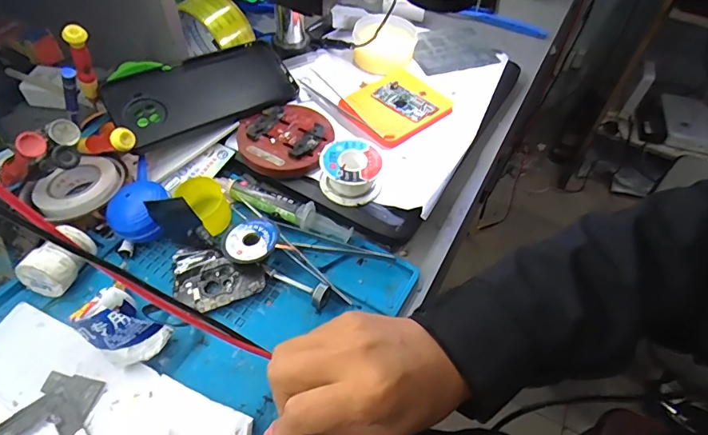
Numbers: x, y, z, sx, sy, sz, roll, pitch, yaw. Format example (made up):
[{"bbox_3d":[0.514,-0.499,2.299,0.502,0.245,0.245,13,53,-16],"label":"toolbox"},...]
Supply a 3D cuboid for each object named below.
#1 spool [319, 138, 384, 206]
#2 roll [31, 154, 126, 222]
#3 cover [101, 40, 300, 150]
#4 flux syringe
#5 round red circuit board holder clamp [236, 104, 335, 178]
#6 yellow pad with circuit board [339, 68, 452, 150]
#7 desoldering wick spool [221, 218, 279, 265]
[{"bbox_3d":[-0.003,-0.040,0.386,0.052,0.030,0.048,2,51,-3],"label":"spool"},{"bbox_3d":[-0.236,-0.021,0.386,0.070,0.021,0.068,2,51,-3],"label":"roll"},{"bbox_3d":[-0.144,-0.122,0.431,0.166,0.009,0.083,-23,72,-21],"label":"cover"},{"bbox_3d":[-0.057,-0.007,0.385,0.116,0.014,0.019,20,52,12],"label":"flux syringe"},{"bbox_3d":[-0.065,-0.075,0.420,0.085,0.019,0.085,2,51,-3],"label":"round red circuit board holder clamp"},{"bbox_3d":[0.042,-0.120,0.467,0.087,0.009,0.105,38,58,24],"label":"yellow pad with circuit board"},{"bbox_3d":[-0.081,0.017,0.355,0.041,0.011,0.042,2,51,-3],"label":"desoldering wick spool"}]

